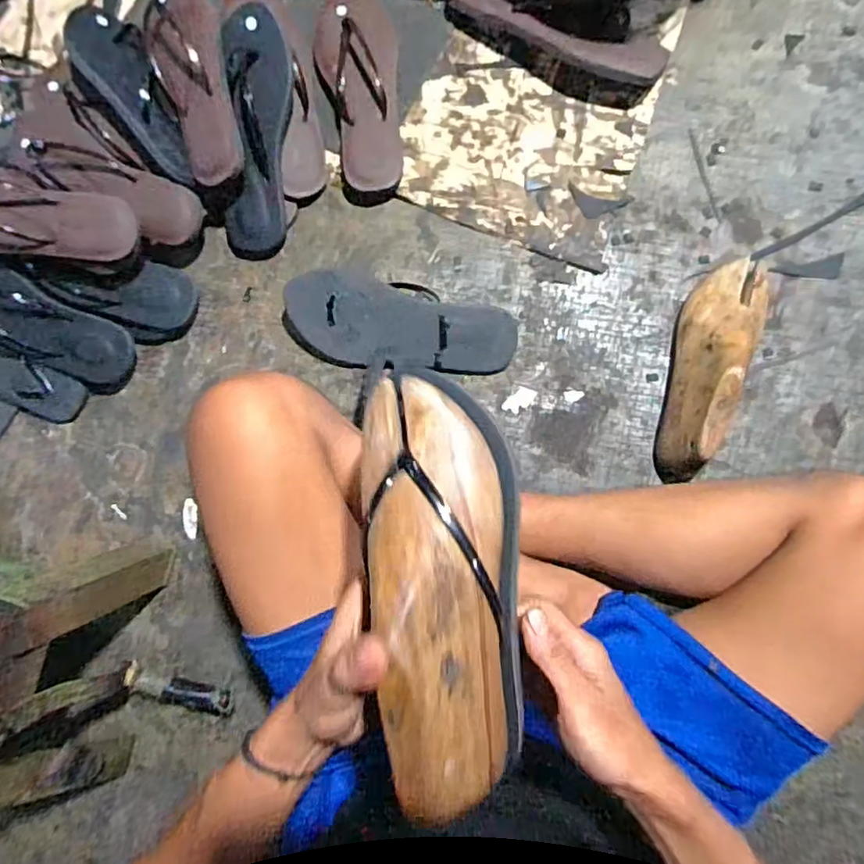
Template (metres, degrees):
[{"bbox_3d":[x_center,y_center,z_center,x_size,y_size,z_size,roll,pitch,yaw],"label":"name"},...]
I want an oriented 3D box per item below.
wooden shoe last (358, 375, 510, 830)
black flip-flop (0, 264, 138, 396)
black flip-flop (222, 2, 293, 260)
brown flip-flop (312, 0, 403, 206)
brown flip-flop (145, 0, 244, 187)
[{"bbox_3d":[0.002,0.078,0.341,0.084,0.074,0.222,-7,73,6],"label":"wooden shoe last"},{"bbox_3d":[-0.486,-0.128,0.719,0.252,0.026,0.119,34,109,-11],"label":"black flip-flop"},{"bbox_3d":[-0.202,-0.340,0.699,0.070,0.057,0.268,8,108,7],"label":"black flip-flop"},{"bbox_3d":[-0.085,-0.409,0.718,0.099,0.053,0.266,-8,85,6],"label":"brown flip-flop"},{"bbox_3d":[-0.267,-0.410,0.675,0.082,0.052,0.254,-14,82,6],"label":"brown flip-flop"}]

